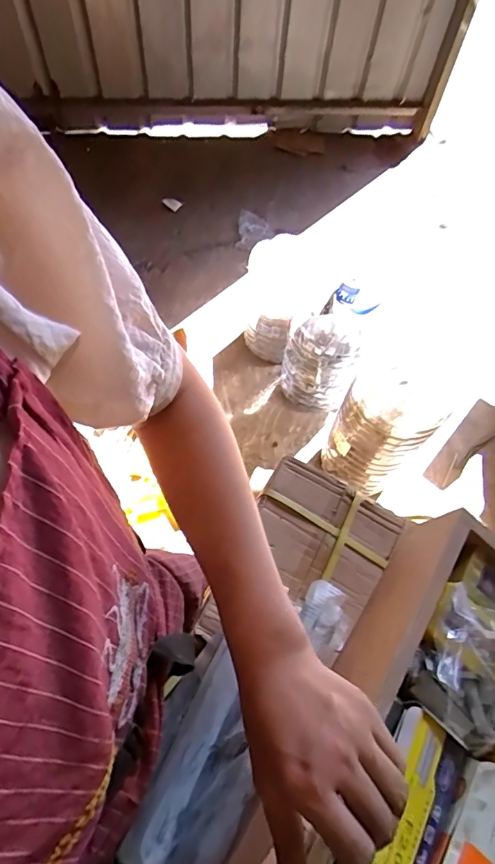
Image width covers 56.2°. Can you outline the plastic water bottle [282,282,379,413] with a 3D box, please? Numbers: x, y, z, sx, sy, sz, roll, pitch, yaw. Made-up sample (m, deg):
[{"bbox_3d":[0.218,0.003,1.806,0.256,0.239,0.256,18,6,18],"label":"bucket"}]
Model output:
[{"bbox_3d":[0.216,-0.220,1.339,0.175,0.398,0.150,-9,61,-9],"label":"plastic water bottle"}]

